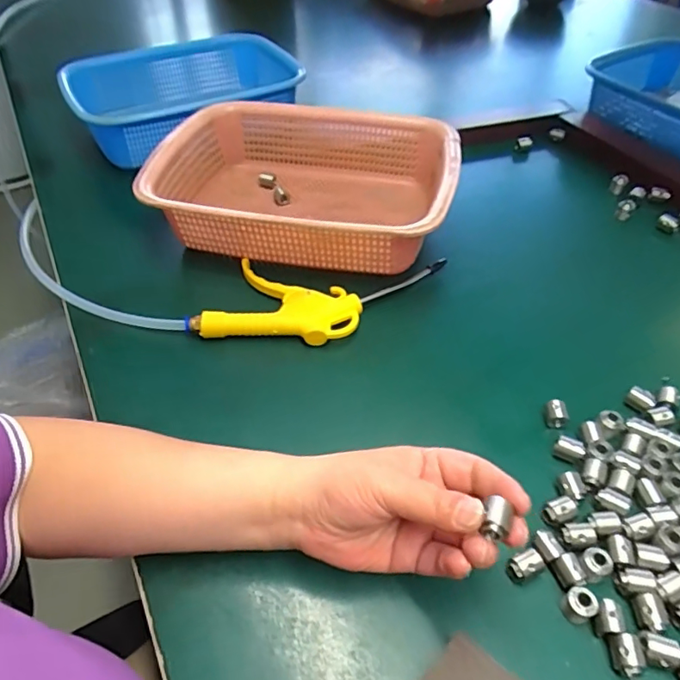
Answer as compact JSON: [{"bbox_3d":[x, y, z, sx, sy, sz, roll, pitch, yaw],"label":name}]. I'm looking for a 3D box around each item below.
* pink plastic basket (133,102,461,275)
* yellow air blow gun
[{"bbox_3d":[-0.032,-0.160,0.554,0.292,0.079,0.215,13,50,13],"label":"pink plastic basket"},{"bbox_3d":[-0.016,-0.037,0.485,0.210,0.025,0.107,4,49,5],"label":"yellow air blow gun"}]

